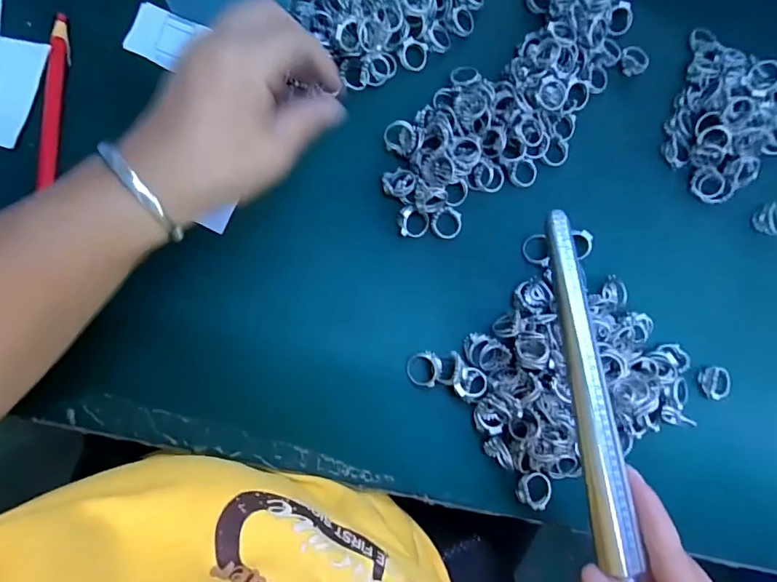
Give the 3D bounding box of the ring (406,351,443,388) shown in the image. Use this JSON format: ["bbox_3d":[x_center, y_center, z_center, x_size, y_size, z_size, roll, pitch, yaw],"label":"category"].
[{"bbox_3d":[0.024,0.051,0.308,0.021,0.010,0.022,30,81,-3],"label":"ring"}]

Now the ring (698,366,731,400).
[{"bbox_3d":[0.235,0.066,0.332,0.019,0.011,0.020,1,84,-7],"label":"ring"}]

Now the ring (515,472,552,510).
[{"bbox_3d":[0.098,0.133,0.308,0.024,0.009,0.022,1,84,-7],"label":"ring"}]

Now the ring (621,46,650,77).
[{"bbox_3d":[0.192,-0.180,0.361,0.022,0.006,0.022,1,84,-7],"label":"ring"}]

